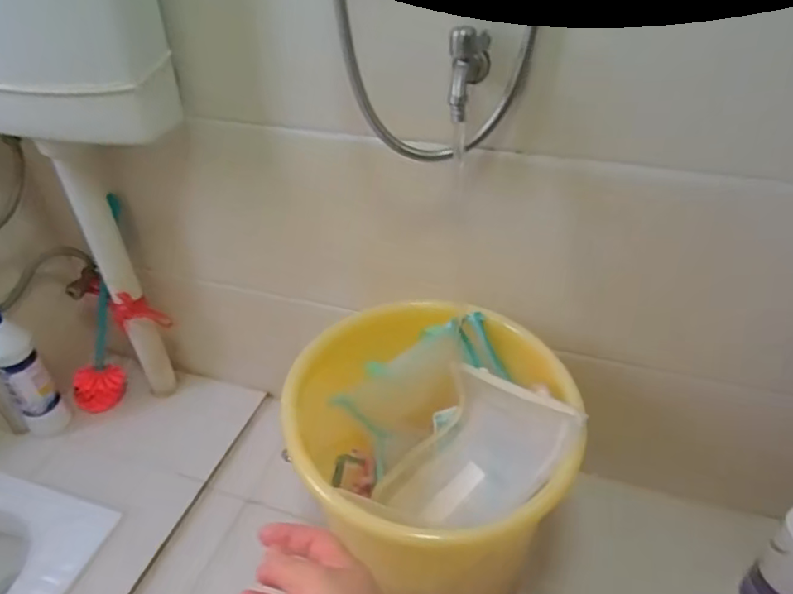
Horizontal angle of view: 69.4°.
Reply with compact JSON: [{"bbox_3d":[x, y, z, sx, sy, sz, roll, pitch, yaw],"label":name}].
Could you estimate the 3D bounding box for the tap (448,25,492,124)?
[{"bbox_3d":[0.075,-0.249,0.626,0.035,0.081,0.084,15,41,20],"label":"tap"}]

